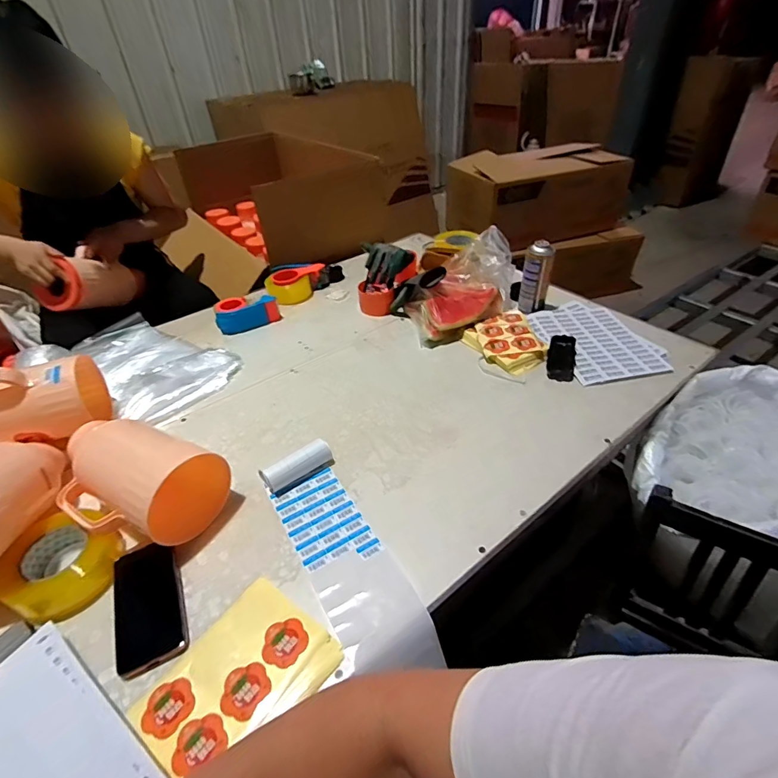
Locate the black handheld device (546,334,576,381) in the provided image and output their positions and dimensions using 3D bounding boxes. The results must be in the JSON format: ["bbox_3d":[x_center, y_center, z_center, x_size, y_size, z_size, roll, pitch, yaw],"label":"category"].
[{"bbox_3d":[0.367,-0.069,0.905,0.056,0.030,0.122,10,42,15],"label":"black handheld device"}]

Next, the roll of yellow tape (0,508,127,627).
[{"bbox_3d":[-0.448,0.237,0.588,0.128,0.064,0.135,-2,40,2],"label":"roll of yellow tape"}]

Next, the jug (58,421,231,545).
[{"bbox_3d":[-0.370,0.140,0.633,0.209,0.141,0.149,13,43,19],"label":"jug"}]

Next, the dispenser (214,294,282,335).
[{"bbox_3d":[-0.362,-0.195,1.097,0.157,0.053,0.077,-16,42,-15],"label":"dispenser"}]

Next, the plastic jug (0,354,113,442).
[{"bbox_3d":[-0.629,0.018,0.709,0.246,0.134,0.114,-15,41,-13],"label":"plastic jug"}]

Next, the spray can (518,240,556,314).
[{"bbox_3d":[0.356,-0.267,1.032,0.062,0.161,0.054,11,42,16],"label":"spray can"}]

